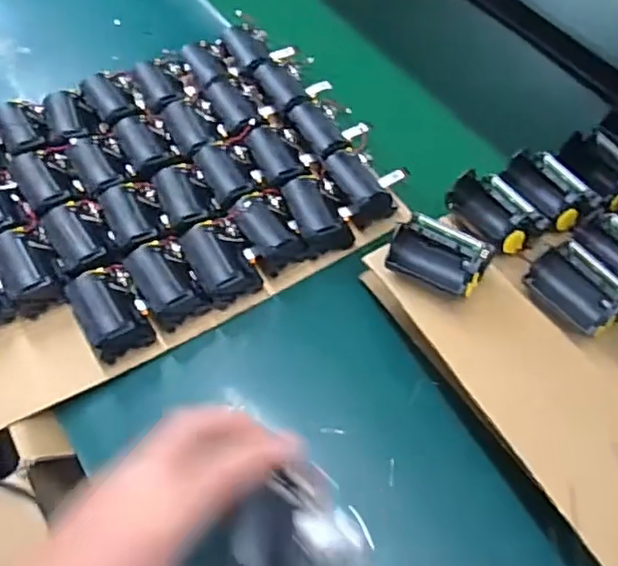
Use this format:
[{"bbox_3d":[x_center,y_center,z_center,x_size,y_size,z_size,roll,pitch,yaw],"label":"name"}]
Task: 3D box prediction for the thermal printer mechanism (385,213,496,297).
[{"bbox_3d":[0.099,-0.023,0.465,0.074,0.035,0.057,25,61,13],"label":"thermal printer mechanism"}]

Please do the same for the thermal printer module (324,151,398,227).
[{"bbox_3d":[0.048,-0.091,0.568,0.047,0.031,0.065,-19,61,-13],"label":"thermal printer module"}]

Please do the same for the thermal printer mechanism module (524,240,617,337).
[{"bbox_3d":[0.204,0.002,0.458,0.057,0.032,0.071,-32,65,-19],"label":"thermal printer mechanism module"}]

